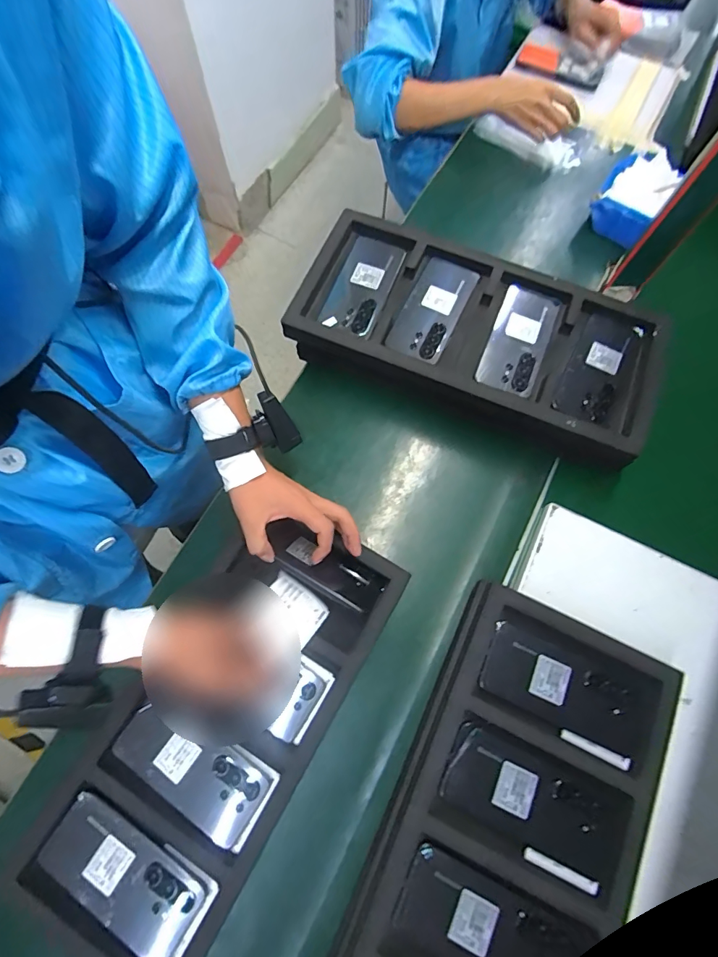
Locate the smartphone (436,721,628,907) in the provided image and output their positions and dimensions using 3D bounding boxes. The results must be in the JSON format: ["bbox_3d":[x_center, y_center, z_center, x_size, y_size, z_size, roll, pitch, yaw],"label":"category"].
[{"bbox_3d":[0.173,0.324,0.429,0.177,0.008,0.092,25,74,6],"label":"smartphone"}]

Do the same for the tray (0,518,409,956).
[{"bbox_3d":[-0.147,0.269,0.483,0.217,0.054,0.481,34,78,9],"label":"tray"}]

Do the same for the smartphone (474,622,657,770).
[{"bbox_3d":[0.219,0.228,0.461,0.176,0.007,0.084,24,74,6],"label":"smartphone"}]

